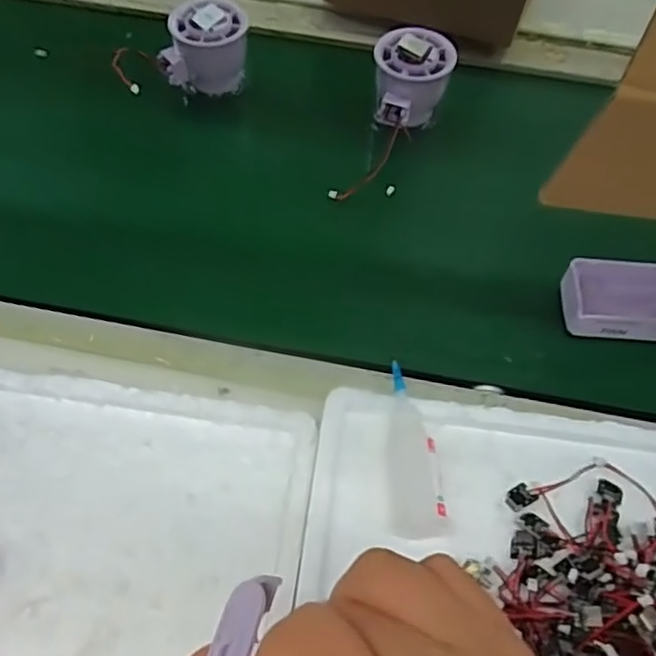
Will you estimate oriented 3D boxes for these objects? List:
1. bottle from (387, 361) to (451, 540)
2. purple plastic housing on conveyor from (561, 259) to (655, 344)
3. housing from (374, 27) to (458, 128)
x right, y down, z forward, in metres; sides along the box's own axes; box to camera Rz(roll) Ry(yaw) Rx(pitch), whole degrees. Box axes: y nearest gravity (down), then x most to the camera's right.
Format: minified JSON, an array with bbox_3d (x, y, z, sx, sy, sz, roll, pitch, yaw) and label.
[{"bbox_3d":[0.041,0.061,0.331,0.028,0.021,0.084,-4,57,-7],"label":"bottle"},{"bbox_3d":[0.201,-0.017,0.412,0.105,0.023,0.058,6,57,-1],"label":"purple plastic housing on conveyor"},{"bbox_3d":[0.061,-0.180,0.481,0.055,0.050,0.063,12,57,3],"label":"housing"}]

